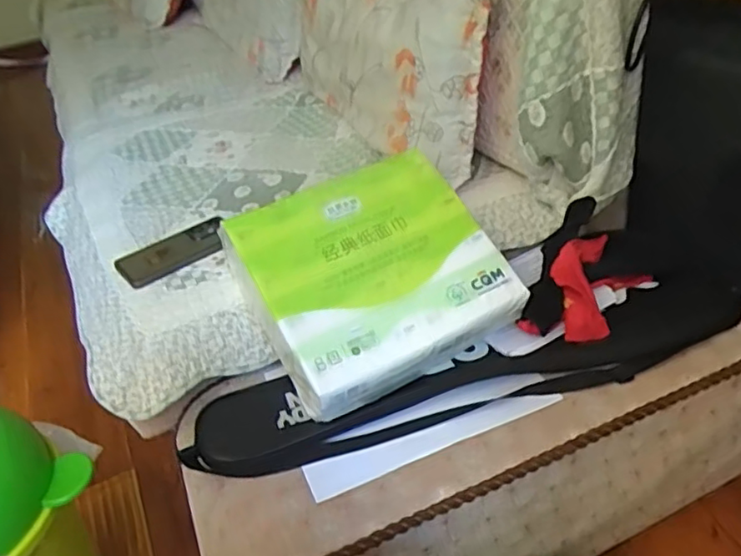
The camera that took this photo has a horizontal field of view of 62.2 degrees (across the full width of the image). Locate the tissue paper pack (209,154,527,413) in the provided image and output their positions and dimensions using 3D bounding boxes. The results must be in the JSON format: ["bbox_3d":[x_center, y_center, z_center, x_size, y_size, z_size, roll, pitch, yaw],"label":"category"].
[{"bbox_3d":[-0.001,-0.005,0.736,0.279,0.081,0.263,-27,68,-20],"label":"tissue paper pack"}]

